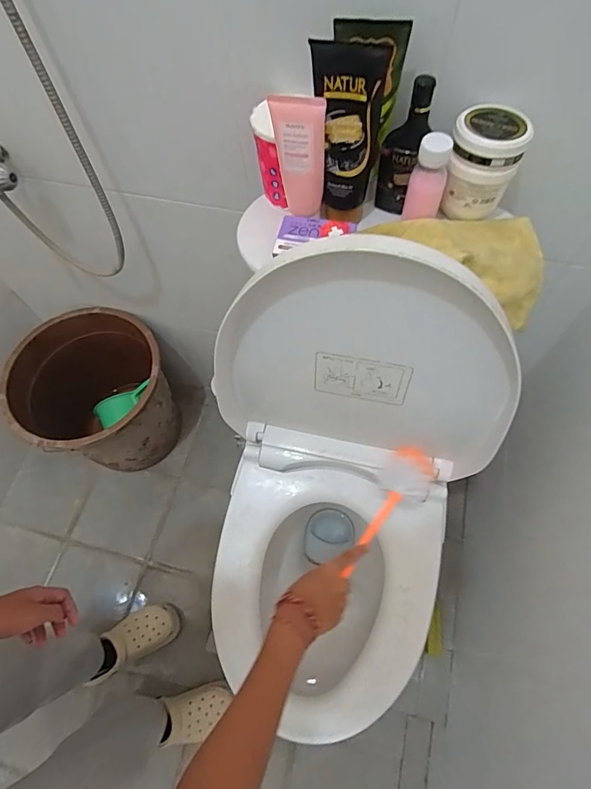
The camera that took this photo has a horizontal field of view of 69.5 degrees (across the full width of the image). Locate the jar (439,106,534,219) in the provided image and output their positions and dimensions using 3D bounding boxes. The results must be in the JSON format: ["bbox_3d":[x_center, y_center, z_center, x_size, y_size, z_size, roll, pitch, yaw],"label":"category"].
[{"bbox_3d":[0.211,-0.260,0.487,0.074,0.093,0.072,-1,64,3],"label":"jar"}]

